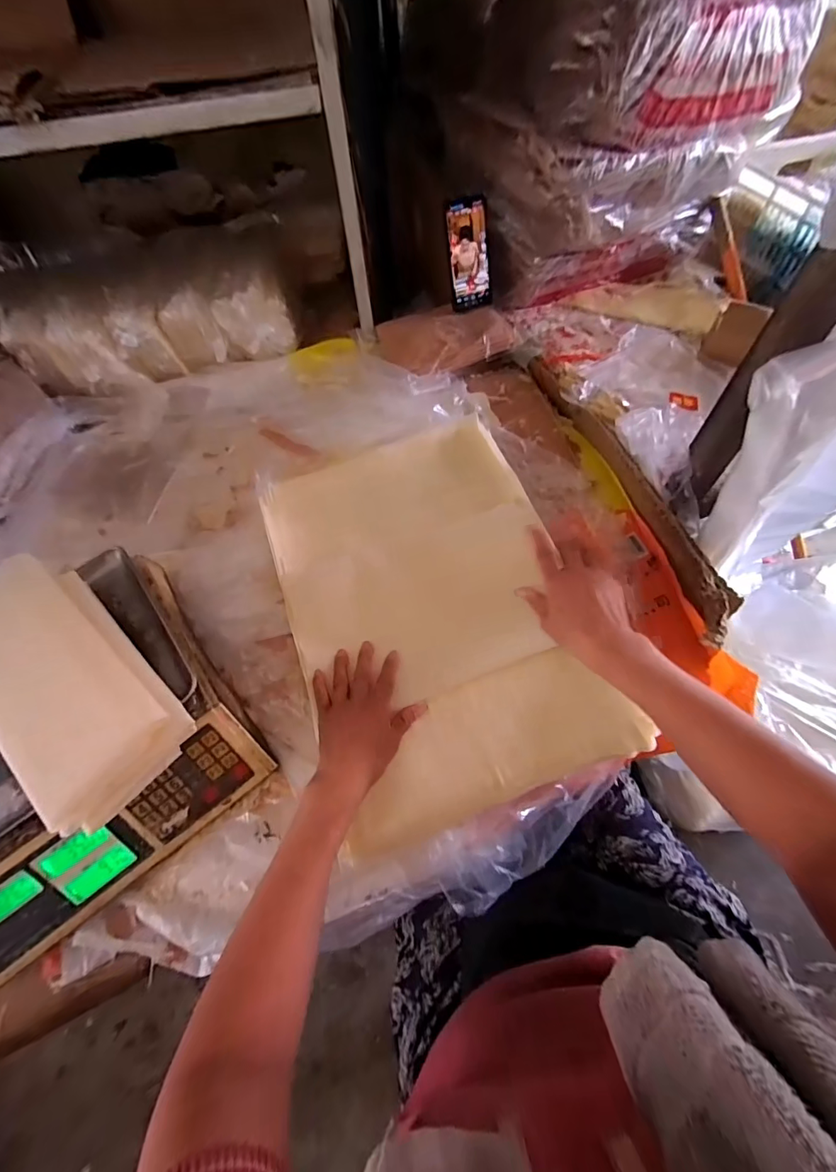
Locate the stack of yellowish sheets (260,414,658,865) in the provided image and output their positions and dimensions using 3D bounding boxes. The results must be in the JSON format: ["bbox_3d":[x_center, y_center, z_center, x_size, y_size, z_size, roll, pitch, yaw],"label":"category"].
[{"bbox_3d":[0.013,0.008,0.530,0.329,0.027,0.481,-21,65,-2],"label":"stack of yellowish sheets"}]

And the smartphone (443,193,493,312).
[{"bbox_3d":[0.089,-0.579,0.759,0.074,0.155,0.015,-16,38,-4],"label":"smartphone"}]

